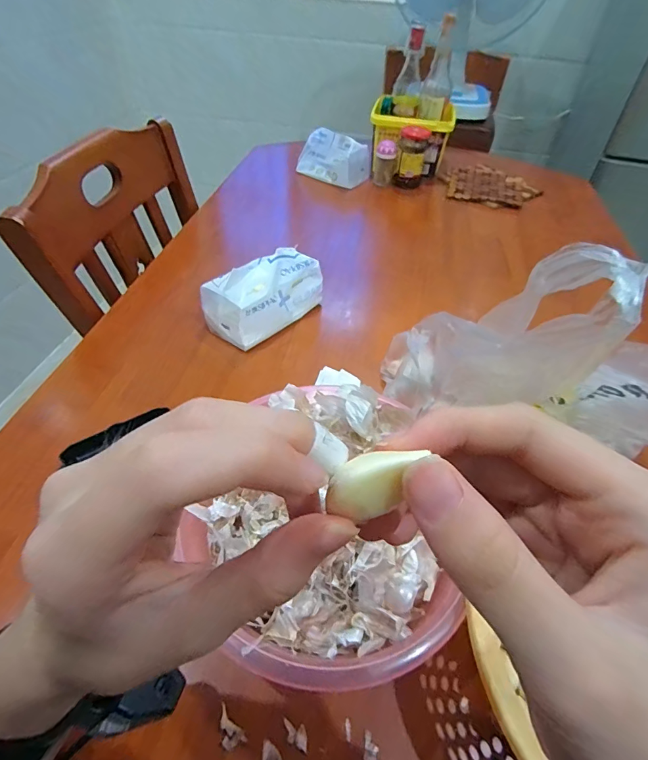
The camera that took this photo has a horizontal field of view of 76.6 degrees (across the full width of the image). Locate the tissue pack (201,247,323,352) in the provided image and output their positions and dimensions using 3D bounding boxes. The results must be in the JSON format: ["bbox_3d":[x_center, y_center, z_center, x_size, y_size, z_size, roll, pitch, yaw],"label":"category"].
[{"bbox_3d":[-0.083,-0.124,0.579,0.075,0.089,0.160,36,55,27],"label":"tissue pack"}]

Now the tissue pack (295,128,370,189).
[{"bbox_3d":[0.022,-0.518,0.953,0.170,0.087,0.083,32,53,24],"label":"tissue pack"}]

